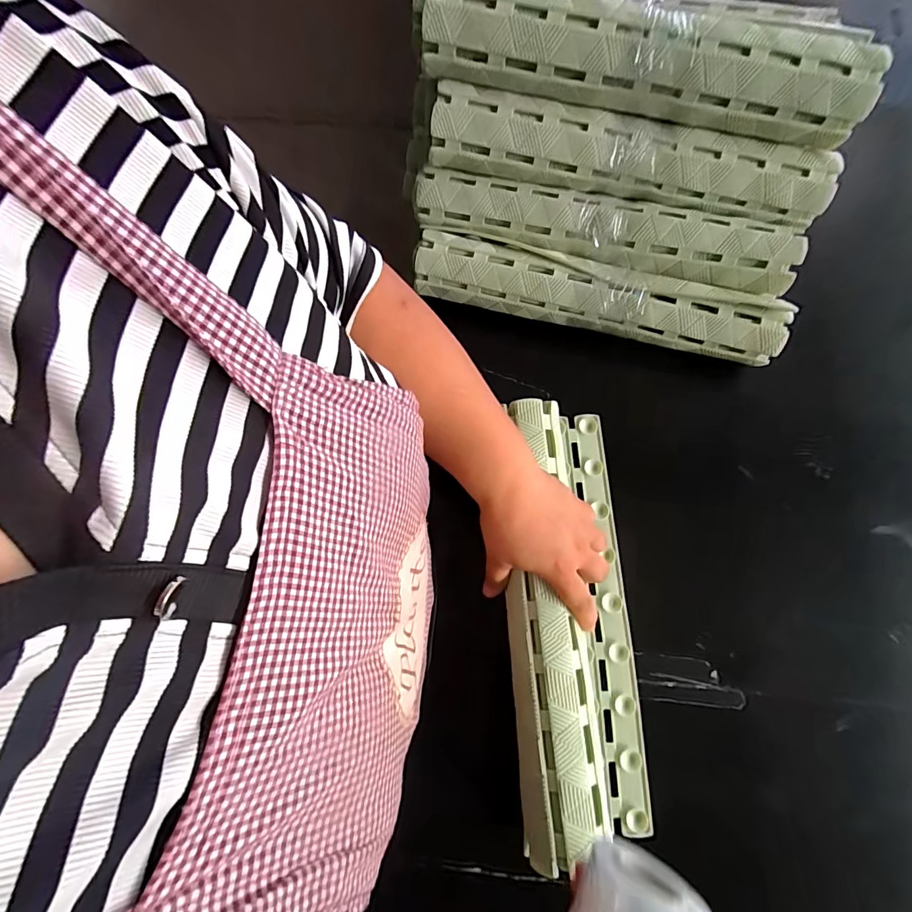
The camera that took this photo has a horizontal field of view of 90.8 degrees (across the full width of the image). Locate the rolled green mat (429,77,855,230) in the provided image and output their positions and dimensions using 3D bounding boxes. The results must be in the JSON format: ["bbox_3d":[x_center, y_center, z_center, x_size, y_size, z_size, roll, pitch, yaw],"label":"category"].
[{"bbox_3d":[0.173,-0.298,0.445,0.390,0.055,0.053,10,76,3],"label":"rolled green mat"}]

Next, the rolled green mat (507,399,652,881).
[{"bbox_3d":[0.116,0.142,0.427,0.139,0.089,0.396,3,71,1],"label":"rolled green mat"}]

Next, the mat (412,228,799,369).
[{"bbox_3d":[0.150,-0.176,0.493,0.397,0.051,0.063,13,76,4],"label":"mat"}]

